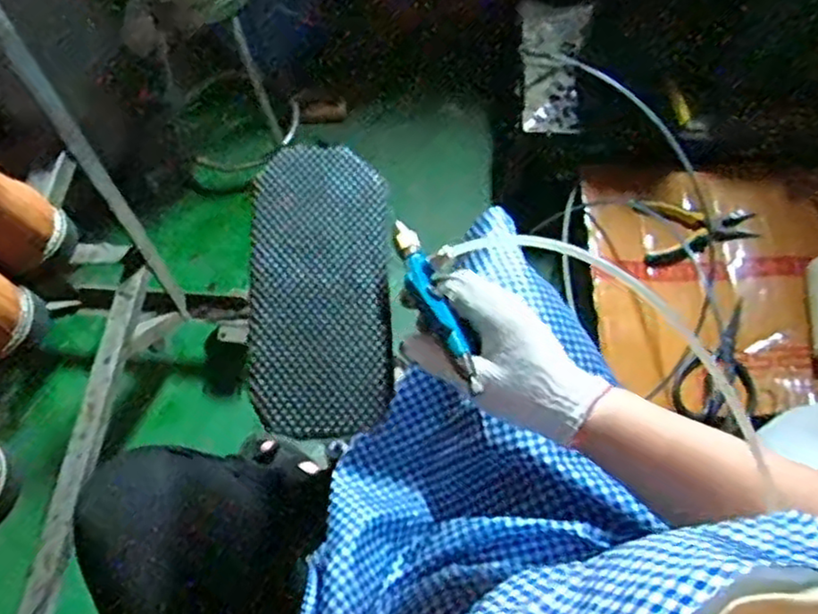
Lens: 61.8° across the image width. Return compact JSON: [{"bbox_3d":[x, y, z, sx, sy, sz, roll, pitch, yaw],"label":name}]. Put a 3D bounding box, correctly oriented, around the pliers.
[{"bbox_3d":[0.453,-0.131,1.078,0.186,0.024,0.110,-12,66,-7],"label":"pliers"}]

